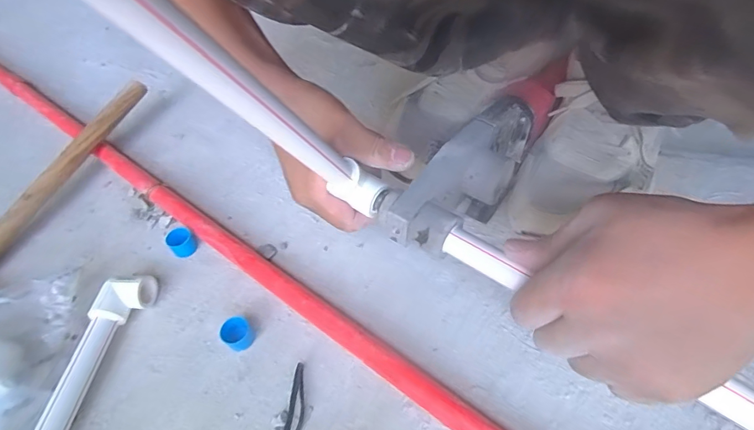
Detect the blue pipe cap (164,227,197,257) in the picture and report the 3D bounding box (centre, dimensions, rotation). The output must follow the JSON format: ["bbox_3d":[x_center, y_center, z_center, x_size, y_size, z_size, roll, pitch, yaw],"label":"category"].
[{"bbox_3d":[-0.193,0.027,0.412,0.024,0.021,0.021,-38,57,-24],"label":"blue pipe cap"}]

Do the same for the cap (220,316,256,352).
[{"bbox_3d":[-0.115,0.099,0.348,0.022,0.020,0.023,-2,50,3],"label":"cap"}]

